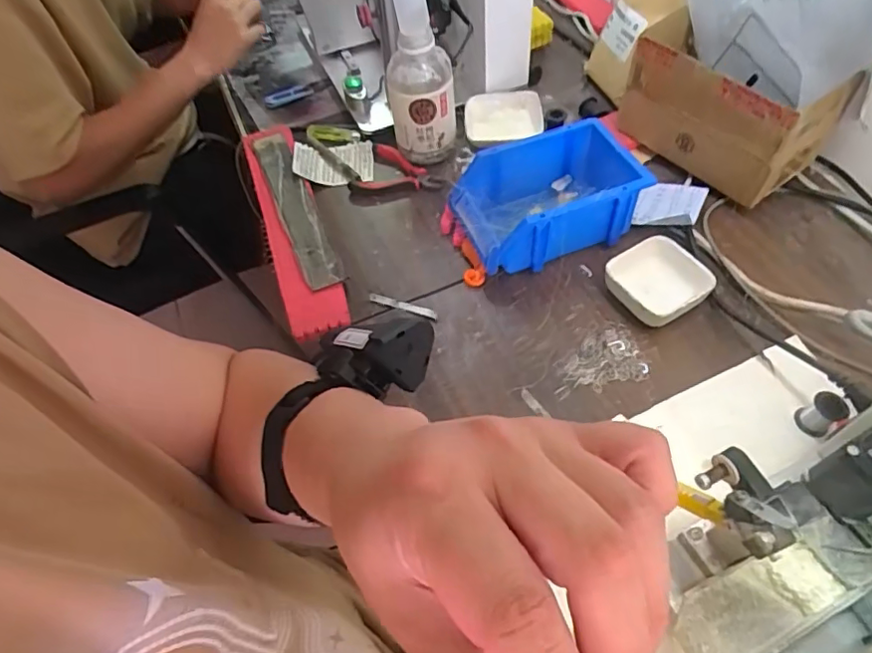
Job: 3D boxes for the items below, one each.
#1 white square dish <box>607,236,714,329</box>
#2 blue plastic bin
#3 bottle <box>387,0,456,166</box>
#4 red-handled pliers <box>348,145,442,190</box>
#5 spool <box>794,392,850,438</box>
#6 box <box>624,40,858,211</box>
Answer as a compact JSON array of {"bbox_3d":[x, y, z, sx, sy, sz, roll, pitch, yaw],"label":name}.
[{"bbox_3d":[0.220,-0.044,0.557,0.086,0.033,0.083,-34,59,-17],"label":"white square dish"},{"bbox_3d":[0.127,-0.140,0.612,0.201,0.082,0.129,-21,56,-9],"label":"blue plastic bin"},{"bbox_3d":[-0.018,-0.287,0.652,0.077,0.207,0.064,-5,55,1],"label":"bottle"},{"bbox_3d":[-0.050,-0.202,0.717,0.113,0.018,0.072,0,56,5],"label":"red-handled pliers"},{"bbox_3d":[0.323,0.074,0.470,0.025,0.032,0.026,-2,55,3],"label":"spool"},{"bbox_3d":[0.327,-0.244,0.641,0.116,0.133,0.208,-38,61,-20],"label":"box"}]

